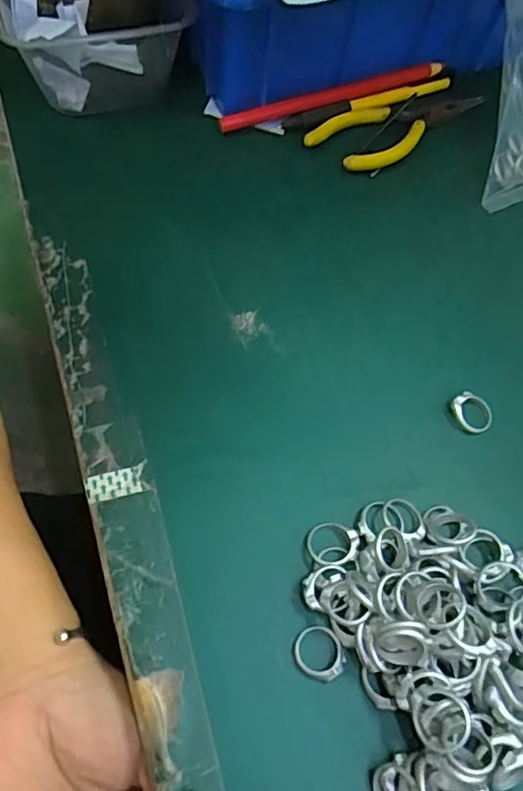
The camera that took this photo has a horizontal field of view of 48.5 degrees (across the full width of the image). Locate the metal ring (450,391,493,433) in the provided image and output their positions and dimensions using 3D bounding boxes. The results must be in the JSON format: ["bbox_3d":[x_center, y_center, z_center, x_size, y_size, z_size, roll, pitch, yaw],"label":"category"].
[{"bbox_3d":[0.107,0.009,0.295,0.019,0.004,0.022,-20,84,-11],"label":"metal ring"}]

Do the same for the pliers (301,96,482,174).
[{"bbox_3d":[0.092,-0.180,0.383,0.133,0.010,0.045,-28,69,-18],"label":"pliers"}]

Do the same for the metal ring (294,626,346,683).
[{"bbox_3d":[0.024,0.106,0.239,0.019,0.005,0.021,-27,68,-17],"label":"metal ring"}]

